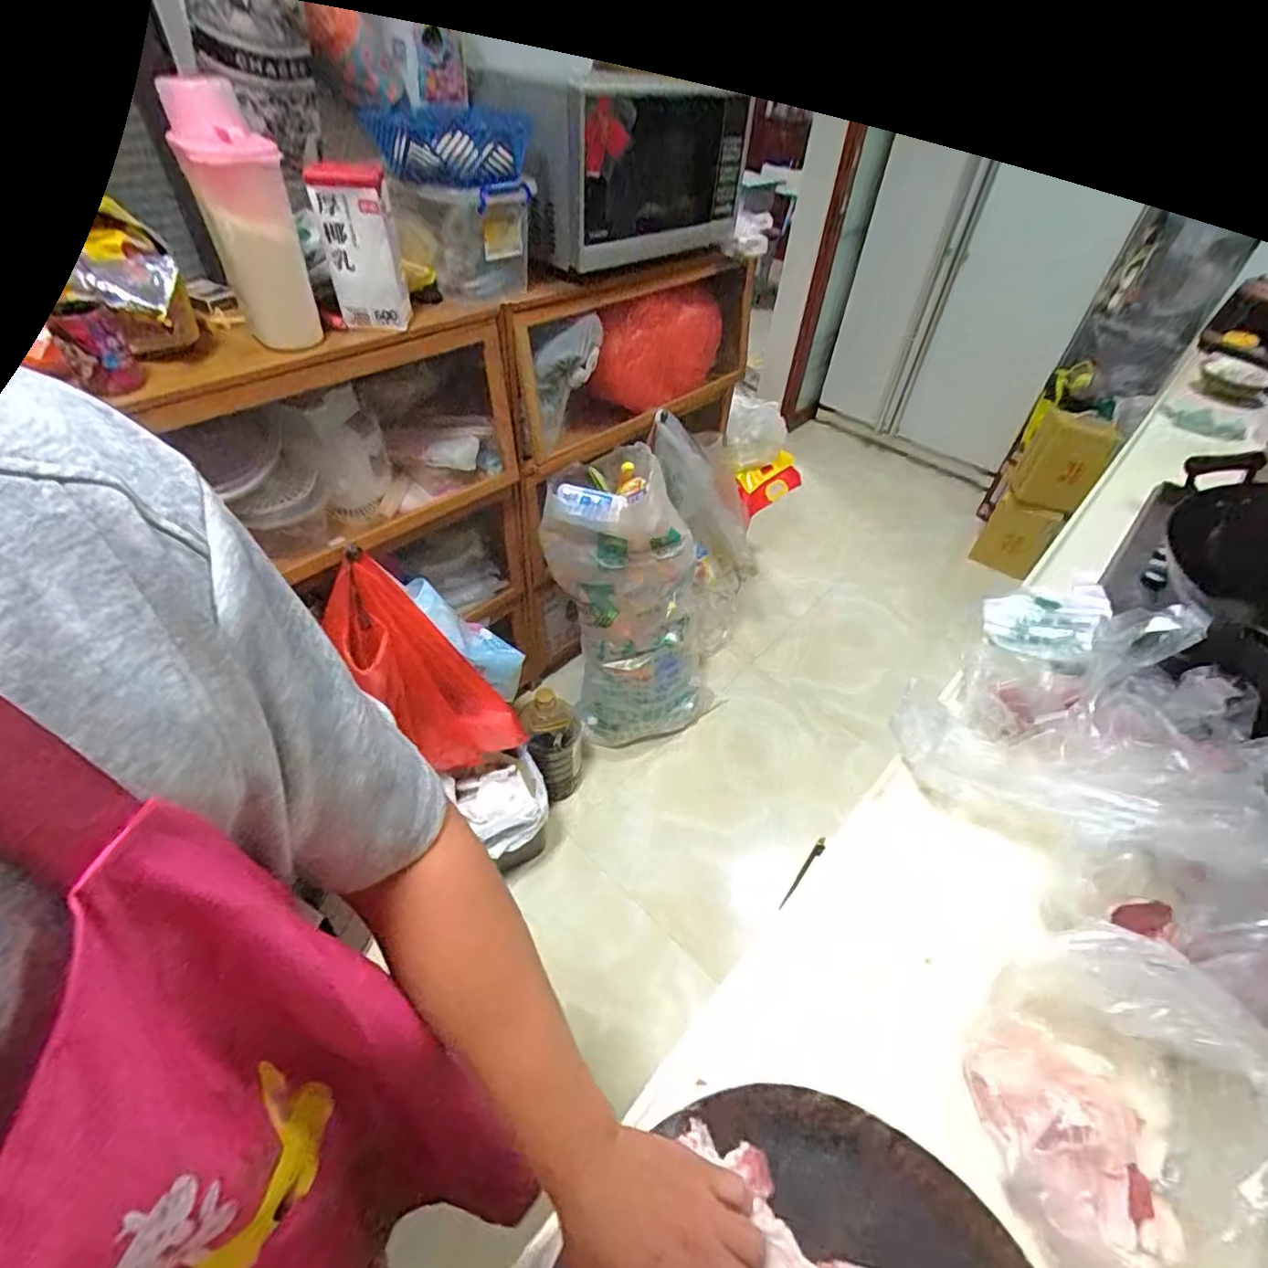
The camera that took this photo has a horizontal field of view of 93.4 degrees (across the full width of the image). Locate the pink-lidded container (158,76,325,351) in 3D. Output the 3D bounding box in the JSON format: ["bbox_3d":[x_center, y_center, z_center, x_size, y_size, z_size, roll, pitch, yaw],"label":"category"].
[{"bbox_3d":[-0.494,-0.528,0.773,0.102,0.284,0.091,-21,51,-23],"label":"pink-lidded container"}]

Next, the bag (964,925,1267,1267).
[{"bbox_3d":[0.339,0.338,0.427,0.148,0.149,0.192,34,52,25],"label":"bag"}]

